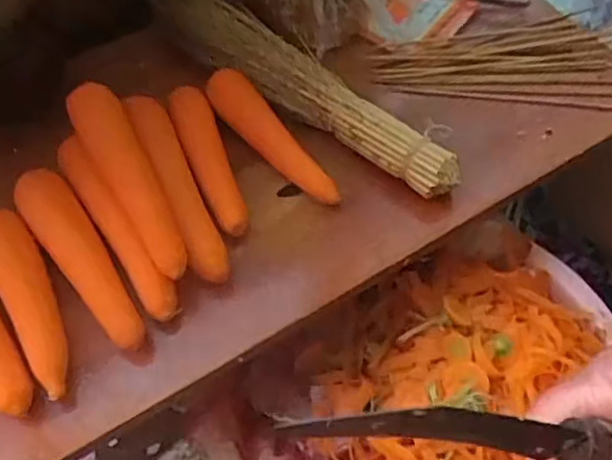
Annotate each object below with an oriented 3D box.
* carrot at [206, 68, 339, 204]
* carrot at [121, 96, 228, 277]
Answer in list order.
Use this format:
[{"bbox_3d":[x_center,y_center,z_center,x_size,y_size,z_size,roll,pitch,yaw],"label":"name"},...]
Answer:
[{"bbox_3d":[-0.029,-0.082,0.590,0.036,0.027,0.164,-37,73,-23],"label":"carrot"},{"bbox_3d":[-0.108,-0.040,0.553,0.033,0.031,0.176,-21,75,-14],"label":"carrot"}]

